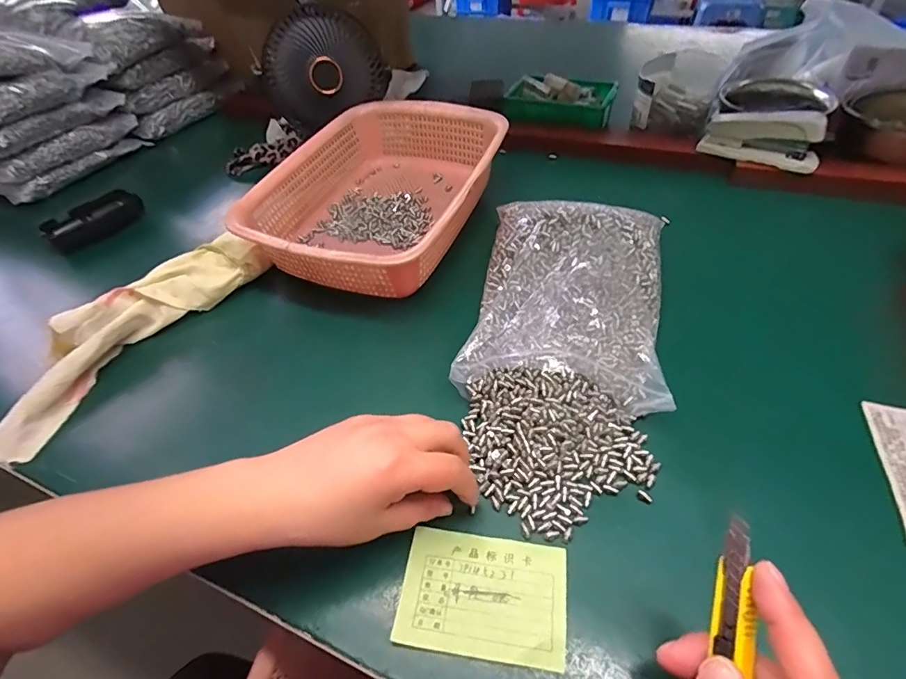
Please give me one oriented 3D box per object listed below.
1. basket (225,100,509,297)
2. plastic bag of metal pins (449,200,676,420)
[{"bbox_3d":[-0.075,-0.162,0.519,0.216,0.080,0.289,15,50,17],"label":"basket"},{"bbox_3d":[0.103,-0.047,0.410,0.159,0.047,0.226,8,49,11],"label":"plastic bag of metal pins"}]

